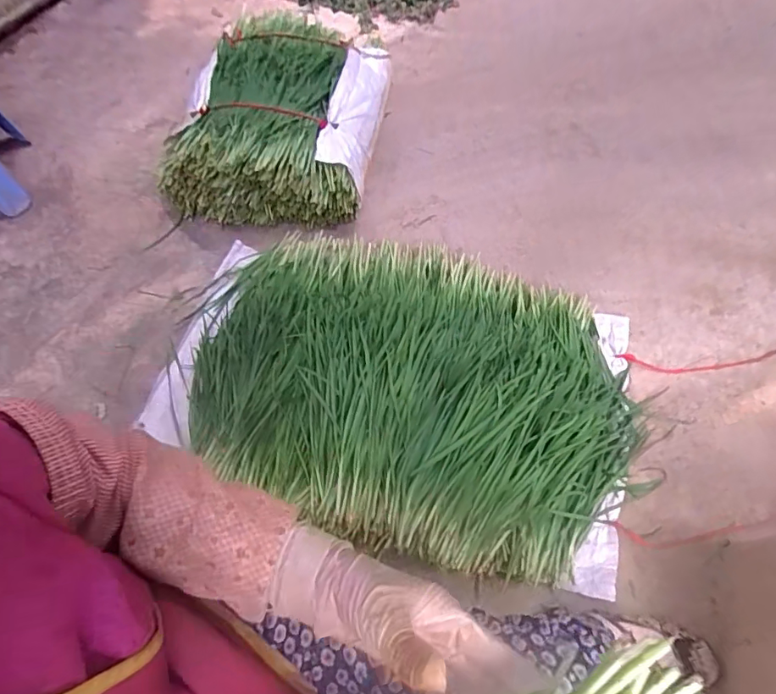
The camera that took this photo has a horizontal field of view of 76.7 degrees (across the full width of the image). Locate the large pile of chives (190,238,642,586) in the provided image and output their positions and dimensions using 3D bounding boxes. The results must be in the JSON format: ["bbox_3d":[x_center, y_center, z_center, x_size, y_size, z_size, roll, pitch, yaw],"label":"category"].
[{"bbox_3d":[0.021,0.061,0.868,0.806,0.174,0.519,9,61,10],"label":"large pile of chives"}]

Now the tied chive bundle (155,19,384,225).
[{"bbox_3d":[-0.248,-0.595,1.211,0.448,0.199,0.605,4,60,7],"label":"tied chive bundle"}]

